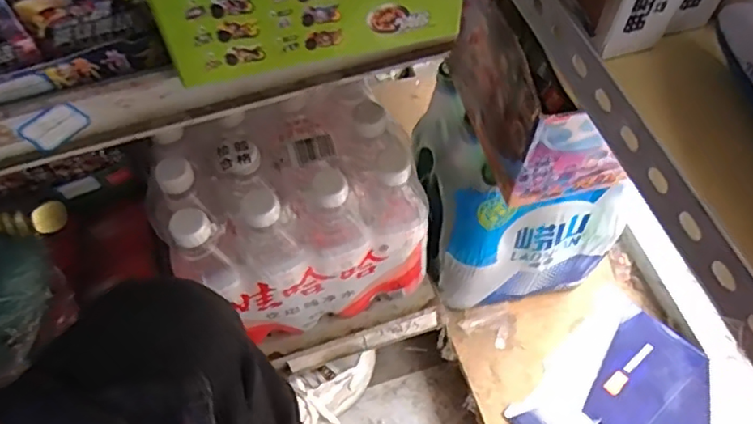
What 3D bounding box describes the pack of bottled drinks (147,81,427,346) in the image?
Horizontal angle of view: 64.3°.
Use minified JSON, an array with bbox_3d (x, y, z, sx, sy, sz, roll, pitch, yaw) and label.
[{"bbox_3d":[-0.086,0.008,0.623,0.241,0.210,0.158,-18,61,-10],"label":"pack of bottled drinks"}]

